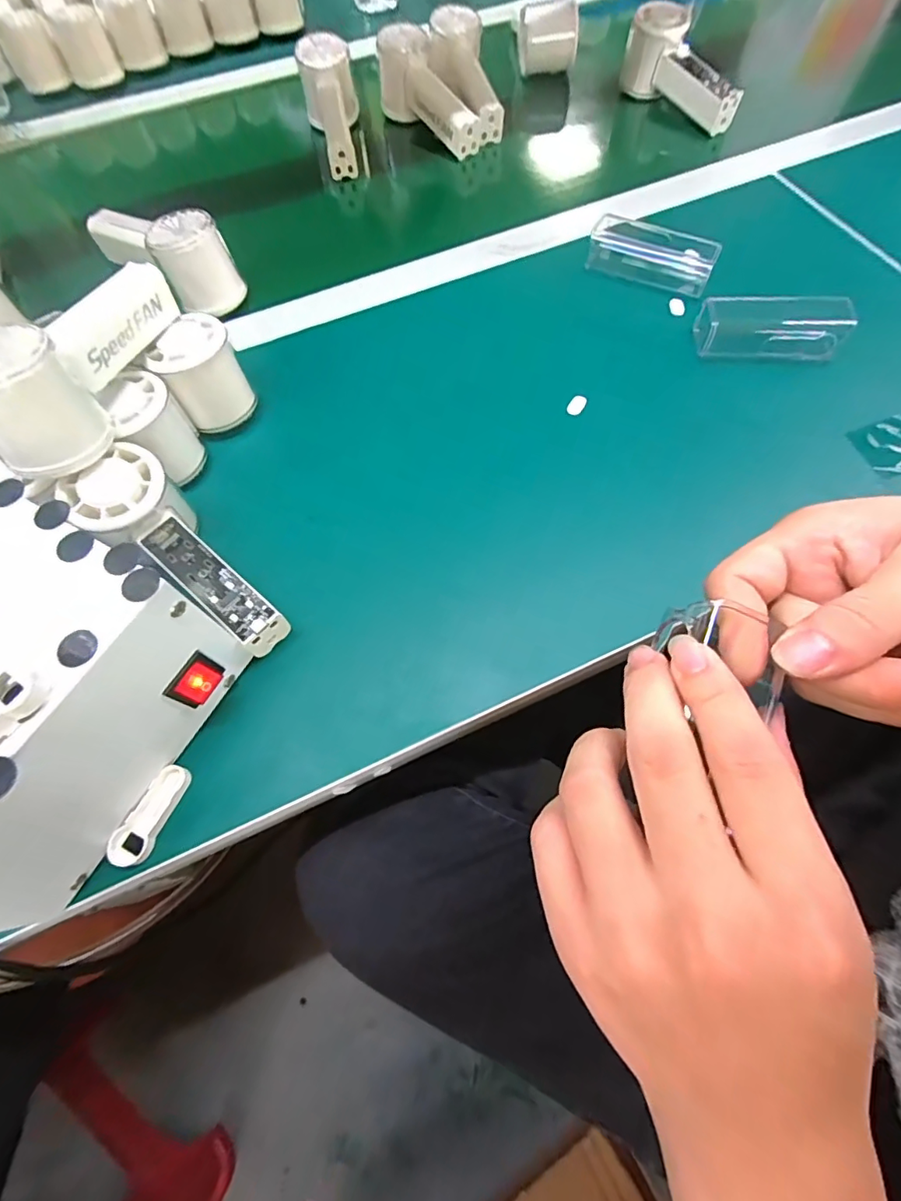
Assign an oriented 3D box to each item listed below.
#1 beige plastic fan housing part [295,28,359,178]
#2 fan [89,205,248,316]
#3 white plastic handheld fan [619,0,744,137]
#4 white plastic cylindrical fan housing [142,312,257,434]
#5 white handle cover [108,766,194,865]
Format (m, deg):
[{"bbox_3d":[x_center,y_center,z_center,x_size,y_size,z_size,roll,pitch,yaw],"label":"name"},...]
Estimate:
[{"bbox_3d":[-0.122,-0.509,0.538,0.056,0.051,0.158,-10,82,-2],"label":"beige plastic fan housing part"},{"bbox_3d":[-0.246,-0.299,0.430,0.142,0.059,0.050,34,71,16],"label":"fan"},{"bbox_3d":[0.241,-0.546,0.531,0.055,0.059,0.150,-35,81,-13],"label":"white plastic handheld fan"},{"bbox_3d":[-0.174,-0.158,0.358,0.055,0.061,0.051,-40,70,-15],"label":"white plastic cylindrical fan housing"},{"bbox_3d":[-0.156,0.112,0.265,0.019,0.004,0.051,26,69,14],"label":"white handle cover"}]

